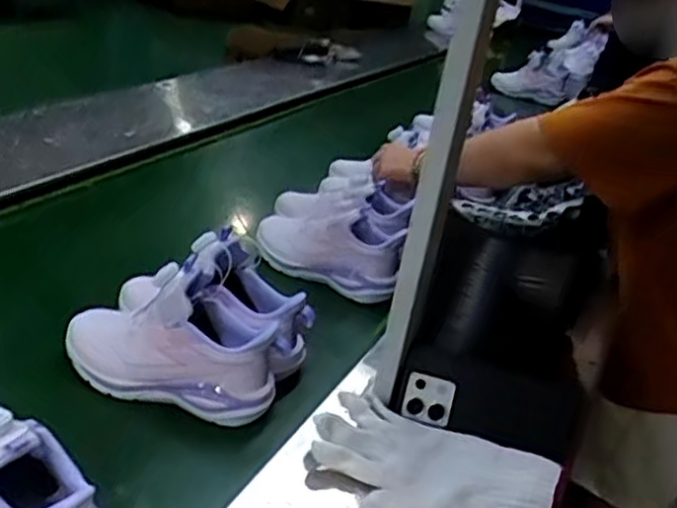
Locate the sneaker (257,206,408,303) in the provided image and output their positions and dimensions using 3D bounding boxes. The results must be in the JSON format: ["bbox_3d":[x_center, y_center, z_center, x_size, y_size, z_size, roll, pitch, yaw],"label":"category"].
[{"bbox_3d":[-0.012,-0.018,0.974,0.225,0.107,0.085,24,31,24],"label":"sneaker"}]

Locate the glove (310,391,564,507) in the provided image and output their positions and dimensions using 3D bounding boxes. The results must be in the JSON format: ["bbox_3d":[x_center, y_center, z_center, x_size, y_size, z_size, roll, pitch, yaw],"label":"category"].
[{"bbox_3d":[0.080,0.182,0.608,0.206,0.018,0.126,17,29,13],"label":"glove"}]

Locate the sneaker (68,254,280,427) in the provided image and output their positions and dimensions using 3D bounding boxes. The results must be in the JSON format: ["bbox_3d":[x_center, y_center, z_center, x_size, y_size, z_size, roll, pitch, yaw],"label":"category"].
[{"bbox_3d":[-0.168,0.086,0.698,0.220,0.146,0.083,13,28,5],"label":"sneaker"}]

